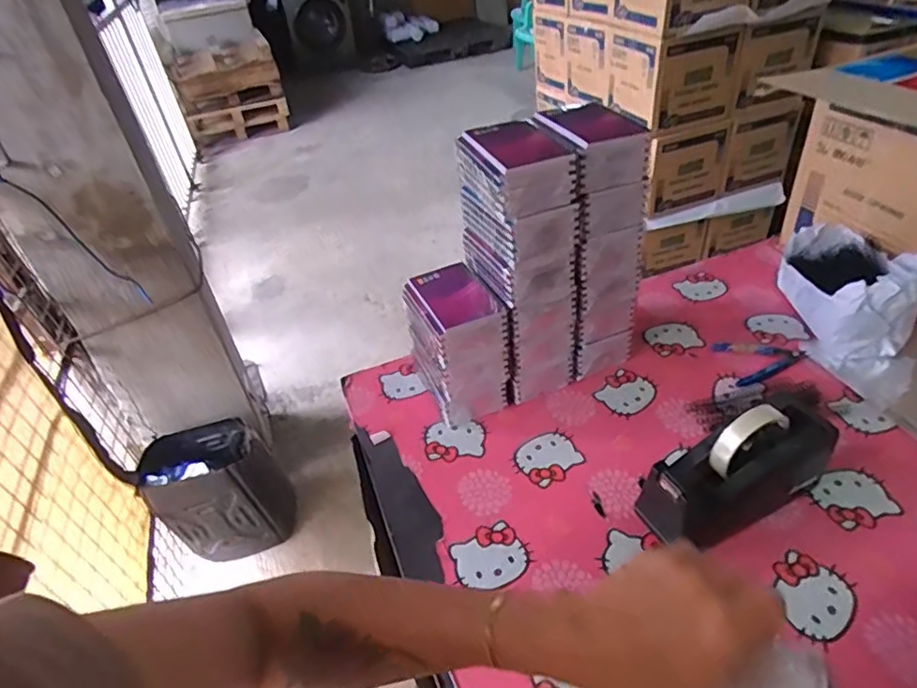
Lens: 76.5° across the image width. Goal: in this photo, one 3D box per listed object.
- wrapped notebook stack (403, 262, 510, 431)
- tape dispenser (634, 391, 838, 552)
[{"bbox_3d":[0.000,0.003,0.775,0.099,0.160,0.129,-19,41,-15],"label":"wrapped notebook stack"},{"bbox_3d":[0.298,0.131,0.613,0.223,0.112,0.075,-21,41,-18],"label":"tape dispenser"}]

